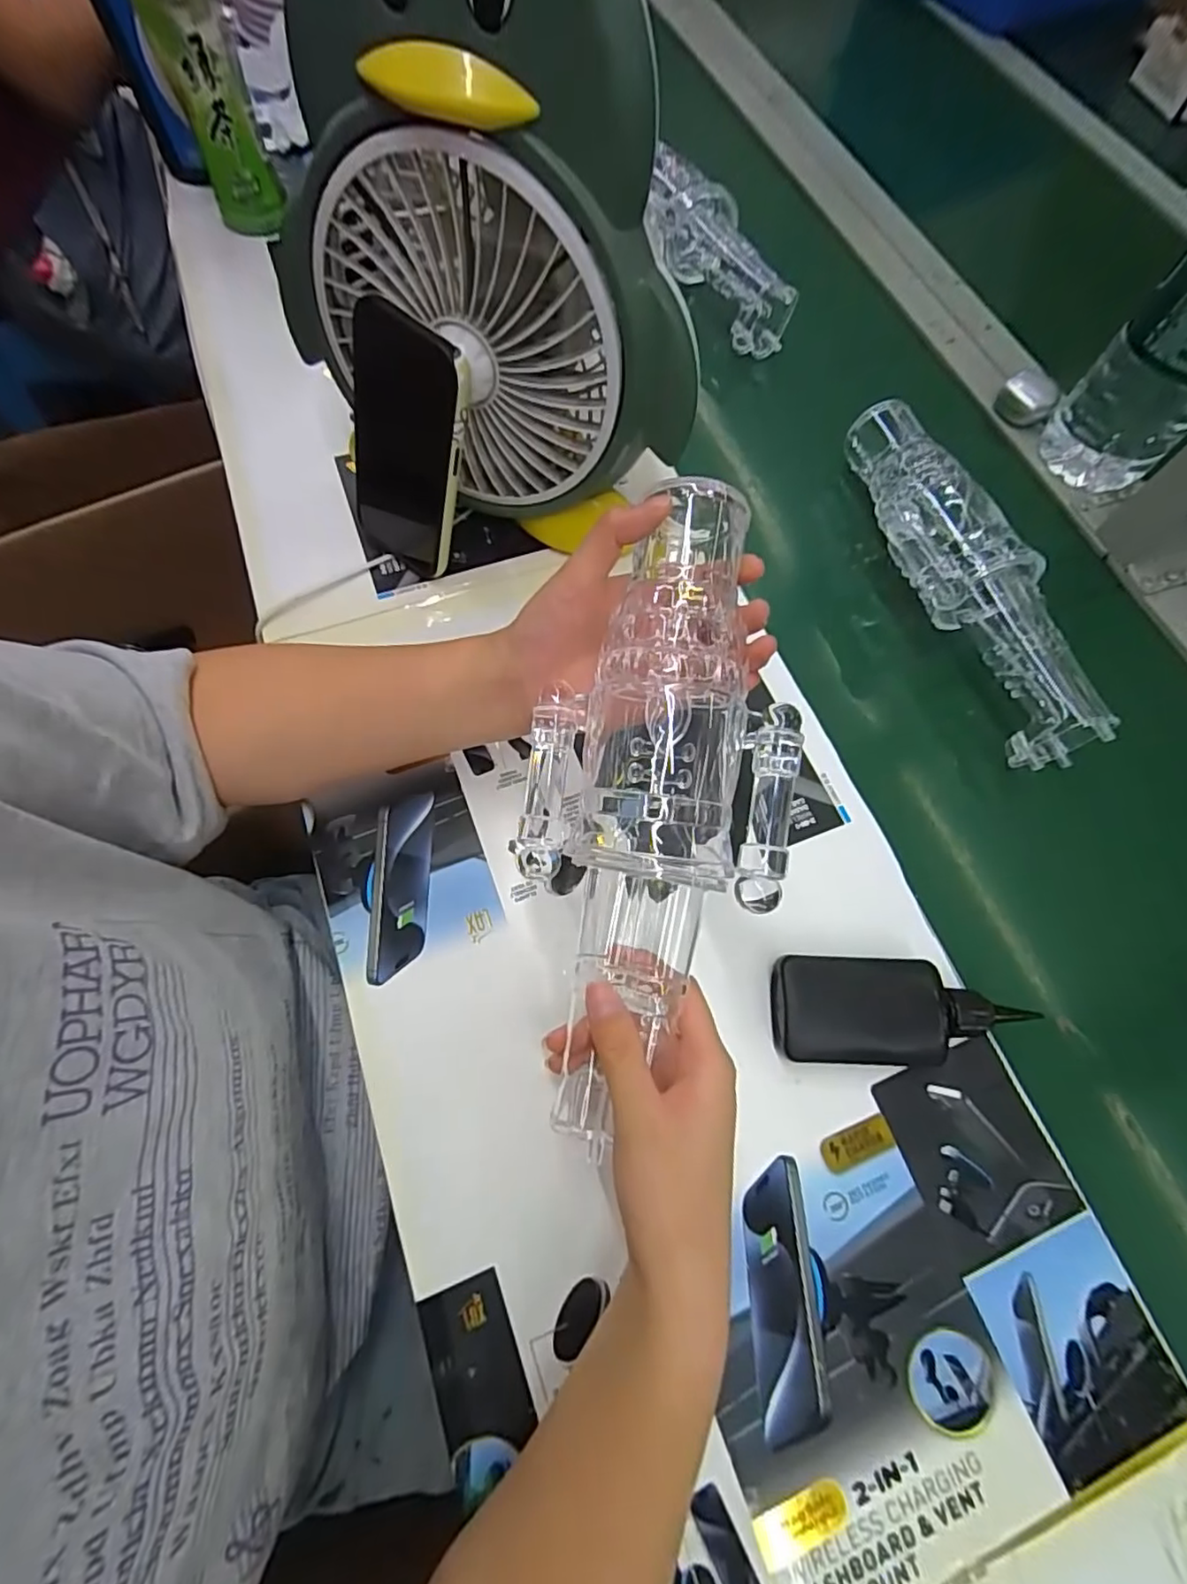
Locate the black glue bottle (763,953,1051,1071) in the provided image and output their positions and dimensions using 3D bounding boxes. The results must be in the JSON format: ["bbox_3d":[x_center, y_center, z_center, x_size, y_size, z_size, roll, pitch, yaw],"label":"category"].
[{"bbox_3d":[0.168,0.124,0.343,0.133,0.018,0.056,2,69,-2],"label":"black glue bottle"}]

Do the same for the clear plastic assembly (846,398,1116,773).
[{"bbox_3d":[0.259,-0.158,0.432,0.078,0.067,0.294,-22,72,-11],"label":"clear plastic assembly"}]

